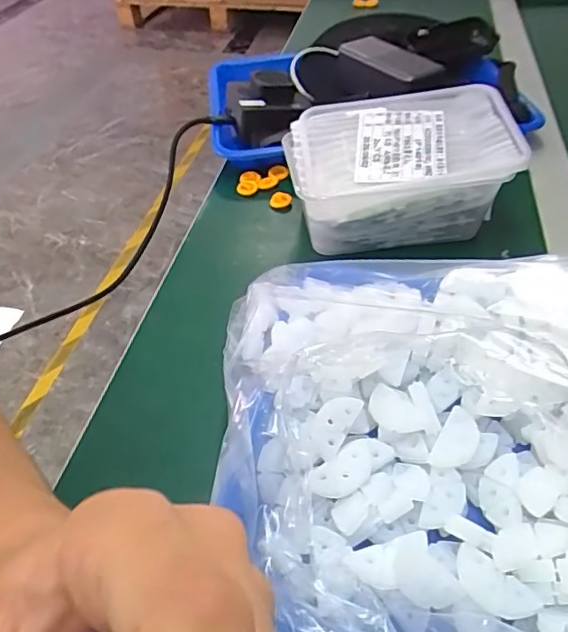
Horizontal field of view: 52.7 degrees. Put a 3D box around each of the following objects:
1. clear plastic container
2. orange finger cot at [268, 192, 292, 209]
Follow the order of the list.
[{"bbox_3d":[0.097,-0.120,0.484,0.181,0.084,0.120,-4,44,-2],"label":"clear plastic container"},{"bbox_3d":[-0.004,-0.107,0.532,0.021,0.012,0.012,-3,43,2],"label":"orange finger cot"}]

